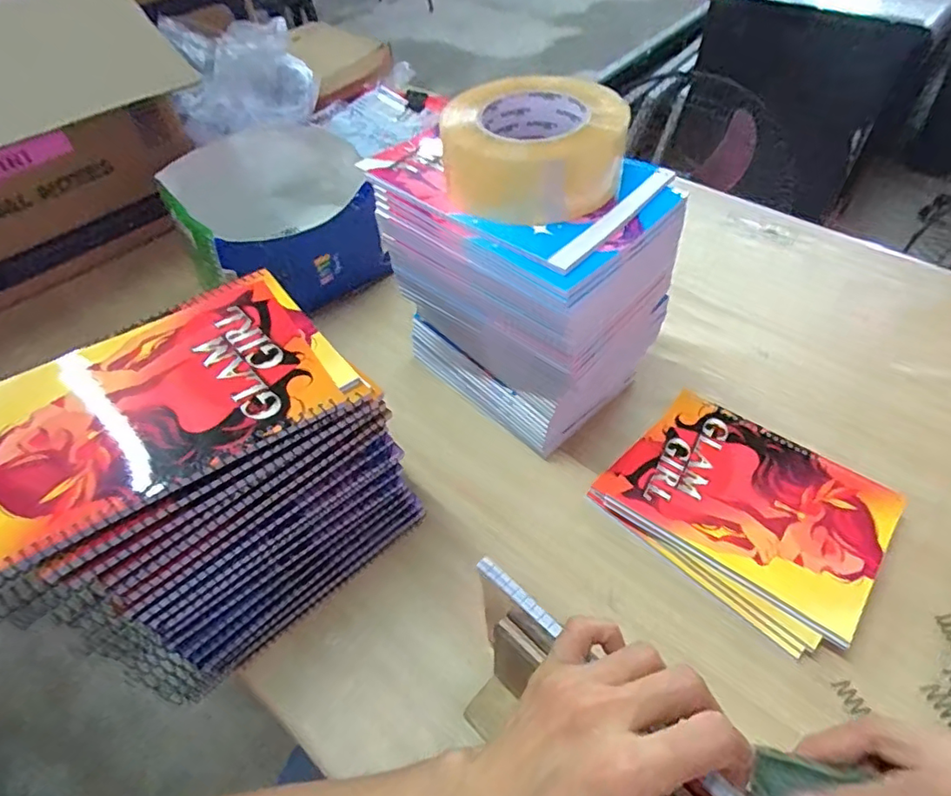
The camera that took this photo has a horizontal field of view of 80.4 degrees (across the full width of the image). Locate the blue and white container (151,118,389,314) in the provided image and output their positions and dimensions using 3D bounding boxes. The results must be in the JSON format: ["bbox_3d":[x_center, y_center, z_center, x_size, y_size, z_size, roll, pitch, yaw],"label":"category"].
[{"bbox_3d":[-0.226,-0.202,0.658,0.215,0.122,0.227,-21,52,-13],"label":"blue and white container"}]

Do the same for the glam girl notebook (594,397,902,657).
[{"bbox_3d":[0.225,0.083,0.470,0.201,0.013,0.142,31,59,26],"label":"glam girl notebook"}]

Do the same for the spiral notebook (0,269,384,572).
[{"bbox_3d":[-0.196,-0.003,0.357,0.213,0.016,0.156,-30,55,-20],"label":"spiral notebook"}]

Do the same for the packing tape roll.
[{"bbox_3d":[0.040,-0.182,0.408,0.127,0.053,0.109,6,51,9],"label":"packing tape roll"}]

